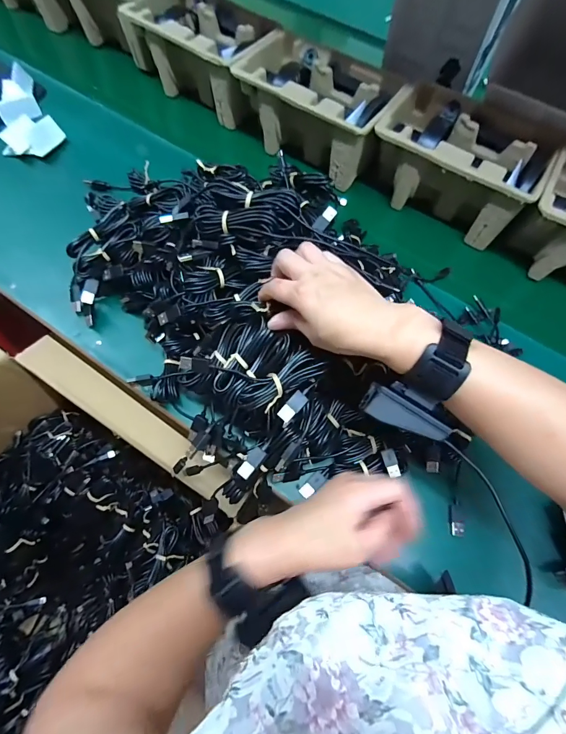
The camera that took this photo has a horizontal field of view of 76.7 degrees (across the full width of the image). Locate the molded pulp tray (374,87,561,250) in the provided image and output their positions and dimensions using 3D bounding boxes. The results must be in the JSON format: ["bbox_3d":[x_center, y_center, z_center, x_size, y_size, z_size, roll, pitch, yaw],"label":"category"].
[{"bbox_3d":[0.245,-0.285,0.520,0.217,0.110,0.127,33,70,12],"label":"molded pulp tray"}]

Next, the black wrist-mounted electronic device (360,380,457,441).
[{"bbox_3d":[0.103,0.036,0.290,0.073,0.023,0.027,25,69,9],"label":"black wrist-mounted electronic device"}]

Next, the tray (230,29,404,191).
[{"bbox_3d":[0.049,-0.395,0.557,0.217,0.107,0.139,29,69,11],"label":"tray"}]

